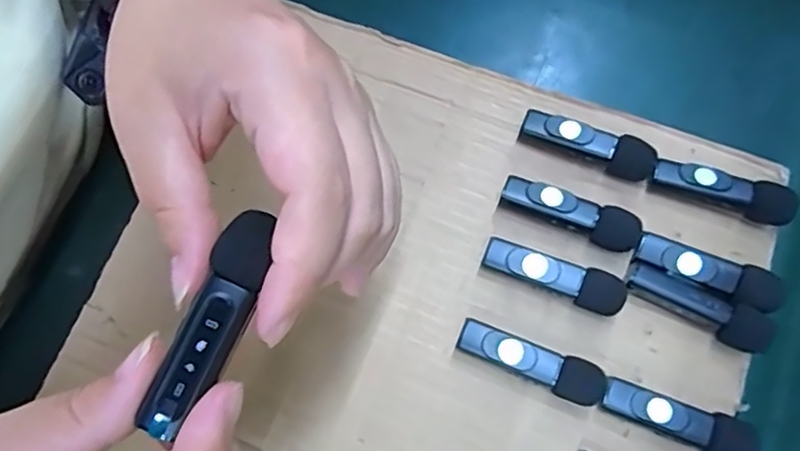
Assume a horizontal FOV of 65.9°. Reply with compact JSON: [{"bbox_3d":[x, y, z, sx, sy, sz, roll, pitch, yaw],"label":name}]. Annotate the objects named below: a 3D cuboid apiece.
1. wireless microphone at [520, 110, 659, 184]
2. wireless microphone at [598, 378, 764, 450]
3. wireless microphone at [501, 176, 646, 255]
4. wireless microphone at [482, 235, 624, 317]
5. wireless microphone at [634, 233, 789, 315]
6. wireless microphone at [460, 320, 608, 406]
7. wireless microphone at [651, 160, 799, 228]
[{"bbox_3d":[0.092,-0.040,0.301,0.065,0.018,0.016,25,76,9],"label":"wireless microphone"},{"bbox_3d":[0.118,0.084,0.264,0.065,0.016,0.019,22,75,8],"label":"wireless microphone"},{"bbox_3d":[0.080,-0.006,0.292,0.065,0.016,0.016,23,75,8],"label":"wireless microphone"},{"bbox_3d":[0.070,0.023,0.282,0.064,0.020,0.016,22,75,8],"label":"wireless microphone"},{"bbox_3d":[0.139,0.023,0.281,0.063,0.019,0.018,21,75,8],"label":"wireless microphone"},{"bbox_3d":[0.057,0.060,0.271,0.064,0.019,0.017,22,75,8],"label":"wireless microphone"},{"bbox_3d":[0.152,-0.016,0.293,0.064,0.017,0.016,21,75,8],"label":"wireless microphone"}]

